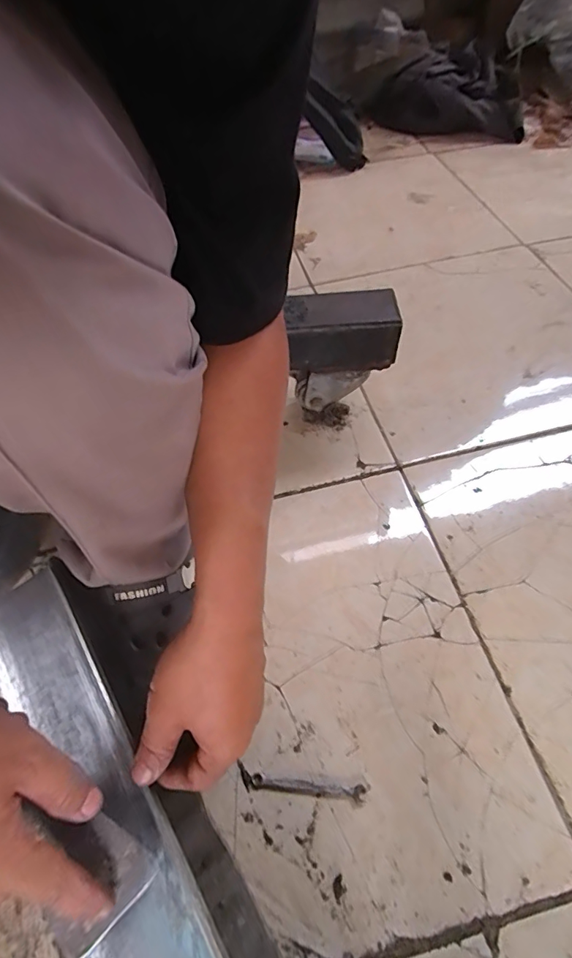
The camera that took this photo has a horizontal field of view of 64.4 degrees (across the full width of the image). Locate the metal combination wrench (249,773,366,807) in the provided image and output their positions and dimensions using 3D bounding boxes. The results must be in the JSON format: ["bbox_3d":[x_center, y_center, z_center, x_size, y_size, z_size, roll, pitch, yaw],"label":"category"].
[{"bbox_3d":[0.018,0.263,0.386,0.096,0.004,0.013,5,57,6],"label":"metal combination wrench"}]

